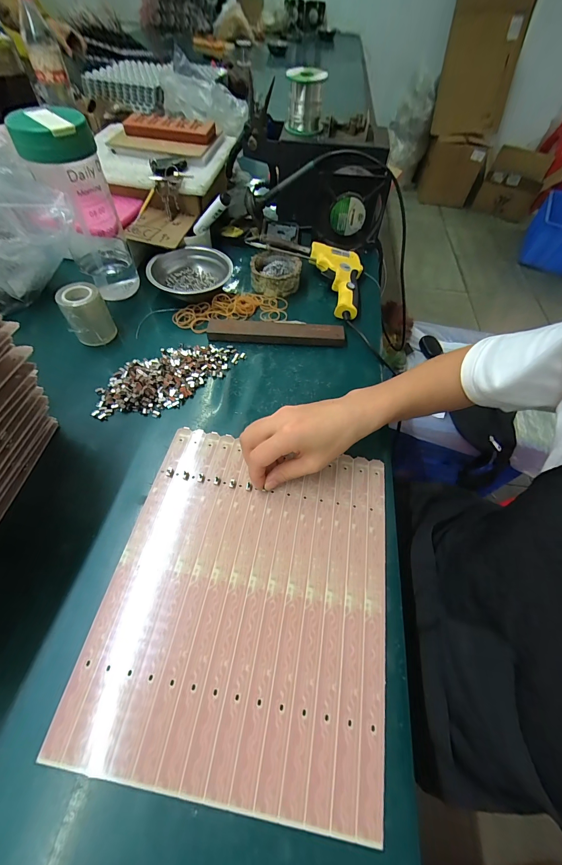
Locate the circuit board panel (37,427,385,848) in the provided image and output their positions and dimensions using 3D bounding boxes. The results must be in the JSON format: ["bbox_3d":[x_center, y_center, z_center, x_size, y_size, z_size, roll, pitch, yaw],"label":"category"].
[{"bbox_3d":[-0.028,0.132,0.285,0.235,0.008,0.276,9,58,4],"label":"circuit board panel"}]

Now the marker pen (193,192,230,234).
[{"bbox_3d":[-0.114,-0.351,0.510,0.092,0.017,0.016,-9,44,46],"label":"marker pen"}]

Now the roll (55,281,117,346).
[{"bbox_3d":[-0.257,-0.157,0.421,0.049,0.065,0.047,1,58,-1],"label":"roll"}]

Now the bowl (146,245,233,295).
[{"bbox_3d":[-0.141,-0.247,0.497,0.118,0.038,0.123,1,58,-1],"label":"bowl"}]

